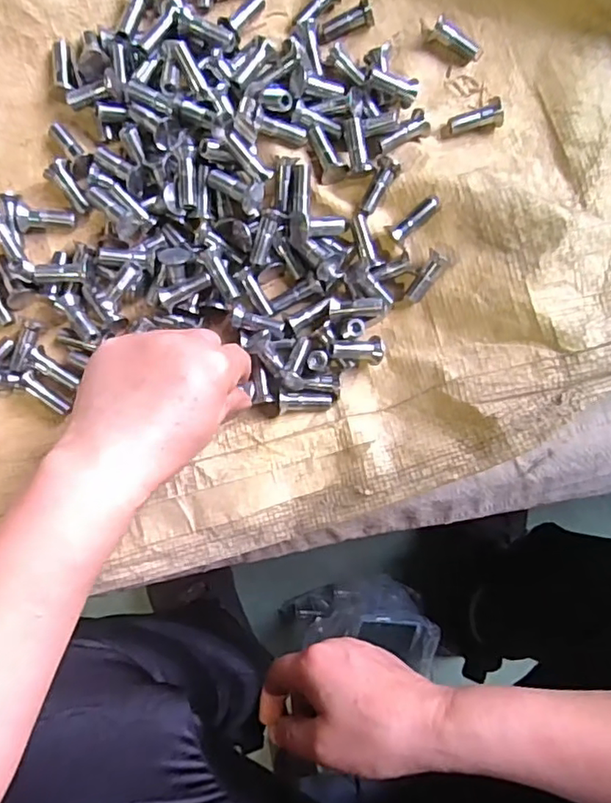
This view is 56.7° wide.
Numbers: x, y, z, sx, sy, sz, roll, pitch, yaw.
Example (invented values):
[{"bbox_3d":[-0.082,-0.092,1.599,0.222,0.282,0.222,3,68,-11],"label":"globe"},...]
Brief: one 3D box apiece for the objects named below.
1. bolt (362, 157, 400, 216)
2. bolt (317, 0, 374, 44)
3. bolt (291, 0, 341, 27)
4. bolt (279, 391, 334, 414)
[{"bbox_3d":[0.048,-0.140,0.371,0.014,0.011,0.036,26,101,-1],"label":"bolt"},{"bbox_3d":[0.027,-0.260,0.385,0.039,0.014,0.013,-21,88,-3],"label":"bolt"},{"bbox_3d":[0.007,-0.271,0.387,0.016,0.013,0.039,44,87,0],"label":"bolt"},{"bbox_3d":[0.000,0.000,0.372,0.036,0.011,0.013,-1,87,-15],"label":"bolt"}]

